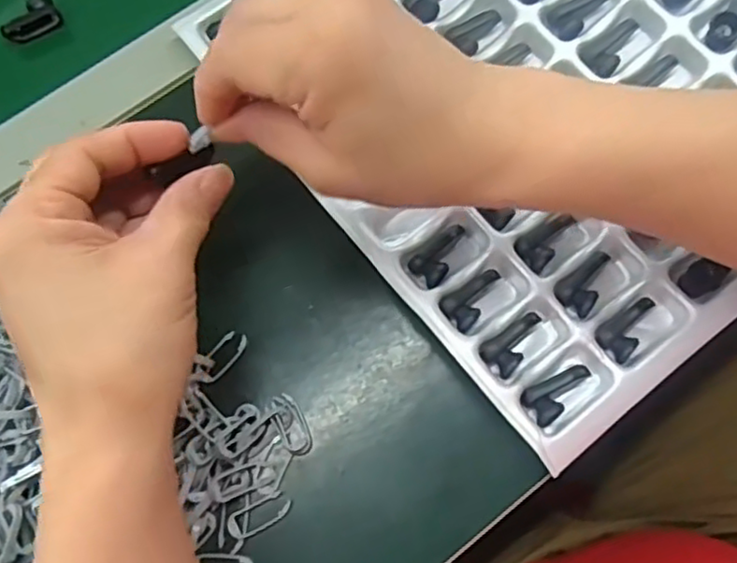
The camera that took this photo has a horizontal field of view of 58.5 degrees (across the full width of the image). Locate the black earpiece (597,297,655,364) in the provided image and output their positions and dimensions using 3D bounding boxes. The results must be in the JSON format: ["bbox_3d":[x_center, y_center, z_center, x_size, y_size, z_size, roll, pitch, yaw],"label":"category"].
[{"bbox_3d":[0.131,0.023,0.328,0.033,0.008,0.019,-40,76,-10],"label":"black earpiece"}]

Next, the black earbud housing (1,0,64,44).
[{"bbox_3d":[-0.209,-0.162,0.406,0.035,0.016,0.016,-34,75,-9],"label":"black earbud housing"}]

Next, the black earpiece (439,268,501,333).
[{"bbox_3d":[0.055,0.009,0.335,0.035,0.005,0.020,-33,75,-9],"label":"black earpiece"}]

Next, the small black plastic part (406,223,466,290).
[{"bbox_3d":[0.040,-0.013,0.342,0.035,0.008,0.018,-37,76,-9],"label":"small black plastic part"}]

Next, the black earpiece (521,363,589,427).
[{"bbox_3d":[0.094,0.055,0.321,0.035,0.007,0.019,-26,74,-6],"label":"black earpiece"}]

